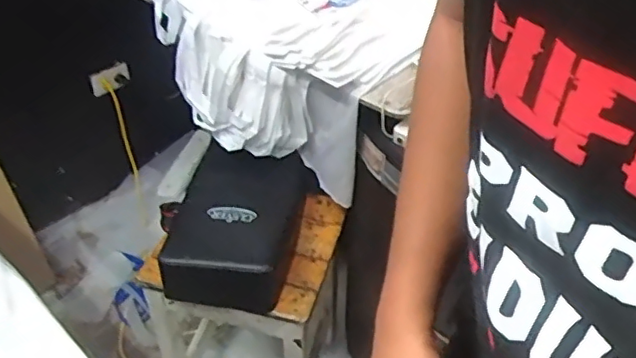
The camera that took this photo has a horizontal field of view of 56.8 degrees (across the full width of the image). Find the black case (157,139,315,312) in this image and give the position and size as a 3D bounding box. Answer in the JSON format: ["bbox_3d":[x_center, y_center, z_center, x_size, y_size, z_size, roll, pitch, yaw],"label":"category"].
[{"bbox_3d":[-0.149,0.088,1.073,0.206,0.141,0.301,8,41,10],"label":"black case"}]

